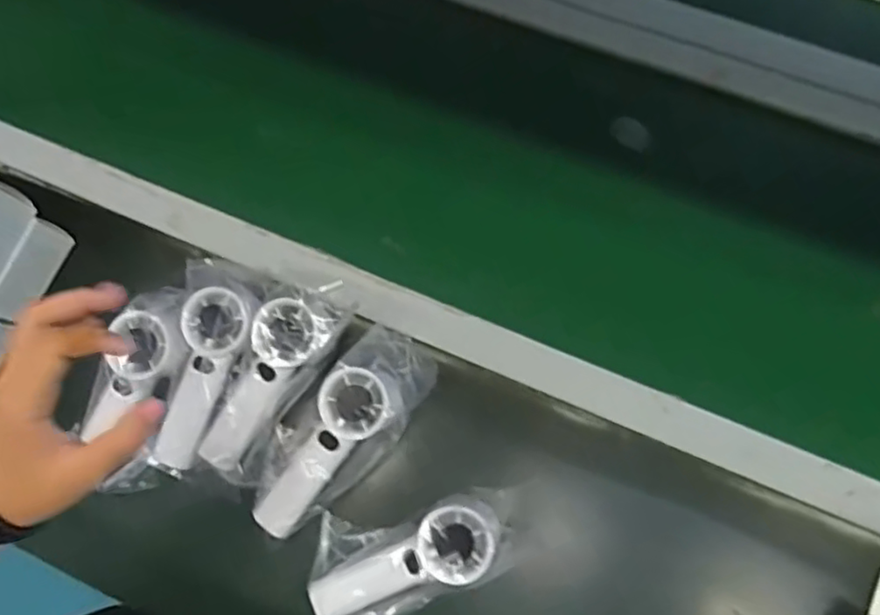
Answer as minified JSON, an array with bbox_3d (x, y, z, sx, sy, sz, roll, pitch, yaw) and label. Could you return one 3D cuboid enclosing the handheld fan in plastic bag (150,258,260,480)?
[{"bbox_3d":[-0.203,0.055,0.557,0.055,0.031,0.185,17,93,6],"label":"handheld fan in plastic bag"}]

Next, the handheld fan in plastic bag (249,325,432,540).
[{"bbox_3d":[-0.086,0.100,0.548,0.196,0.067,0.082,-44,77,-10],"label":"handheld fan in plastic bag"}]

